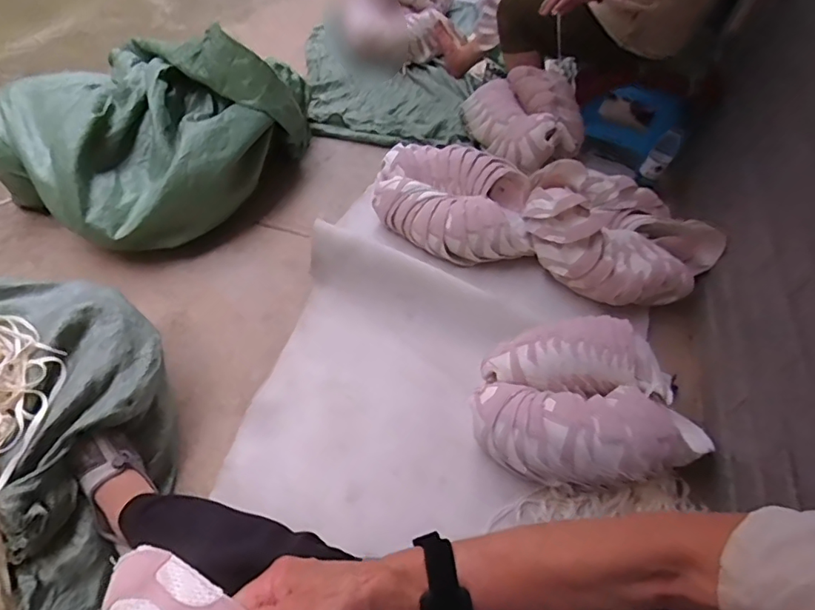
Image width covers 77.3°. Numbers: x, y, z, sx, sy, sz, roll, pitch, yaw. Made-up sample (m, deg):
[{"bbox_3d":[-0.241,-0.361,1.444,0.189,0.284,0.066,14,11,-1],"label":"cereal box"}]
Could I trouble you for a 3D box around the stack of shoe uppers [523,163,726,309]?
[{"bbox_3d":[0.480,-0.164,1.183,0.446,0.145,0.288,25,50,12],"label":"stack of shoe uppers"}]

